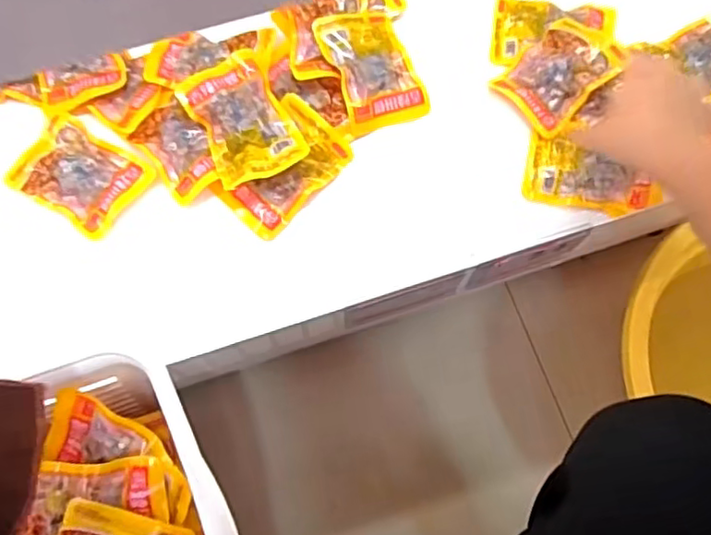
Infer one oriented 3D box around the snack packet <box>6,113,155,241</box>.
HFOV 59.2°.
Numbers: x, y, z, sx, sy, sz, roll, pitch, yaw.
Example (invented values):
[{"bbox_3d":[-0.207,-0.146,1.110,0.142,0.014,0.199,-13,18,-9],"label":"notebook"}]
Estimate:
[{"bbox_3d":[-0.251,-0.086,0.567,0.110,0.011,0.080,32,73,8],"label":"snack packet"}]

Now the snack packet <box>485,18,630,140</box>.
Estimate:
[{"bbox_3d":[0.191,-0.184,0.588,0.106,0.016,0.079,-43,73,2],"label":"snack packet"}]

